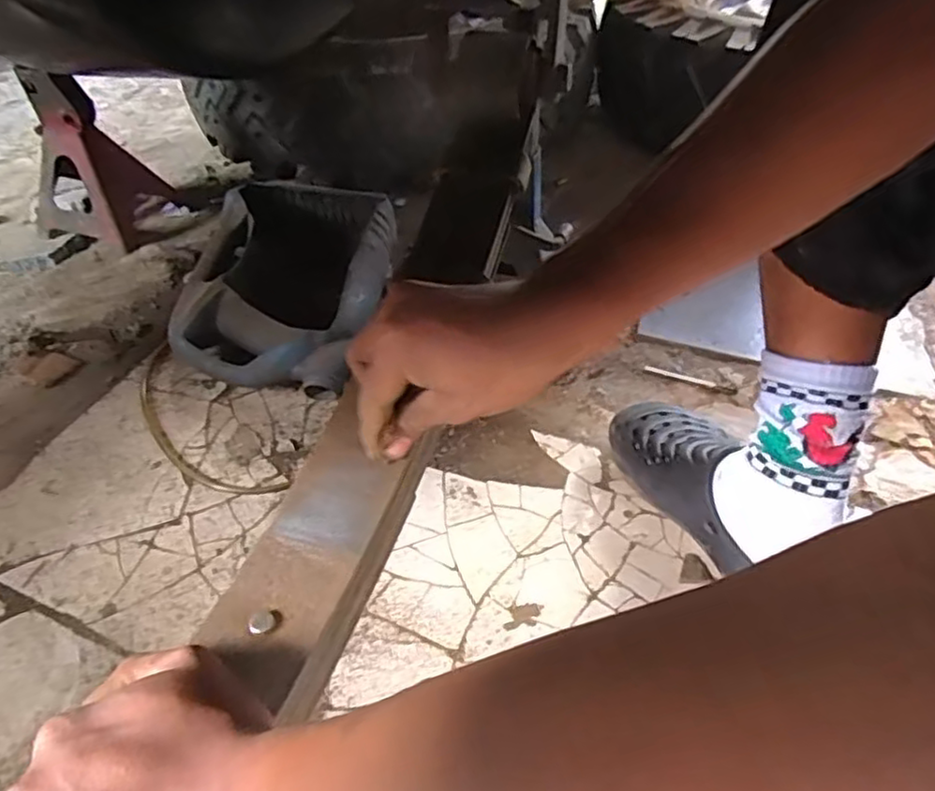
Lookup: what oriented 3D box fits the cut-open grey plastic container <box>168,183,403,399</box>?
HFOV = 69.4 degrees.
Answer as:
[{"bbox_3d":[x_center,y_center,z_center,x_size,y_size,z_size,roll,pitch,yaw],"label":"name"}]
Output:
[{"bbox_3d":[-0.235,-0.150,0.890,0.233,0.122,0.306,6,45,8],"label":"cut-open grey plastic container"}]

